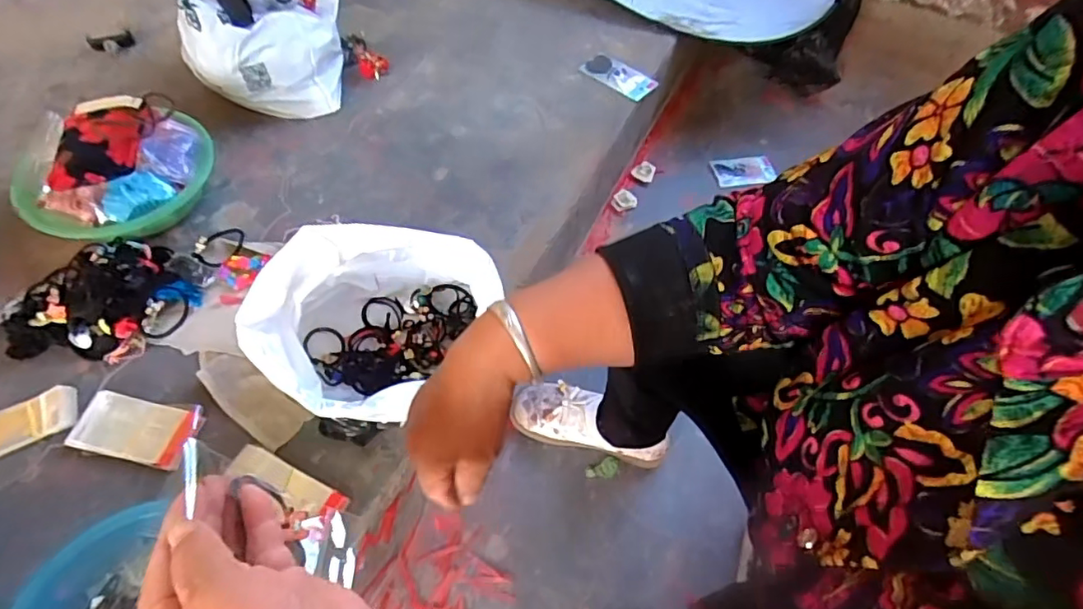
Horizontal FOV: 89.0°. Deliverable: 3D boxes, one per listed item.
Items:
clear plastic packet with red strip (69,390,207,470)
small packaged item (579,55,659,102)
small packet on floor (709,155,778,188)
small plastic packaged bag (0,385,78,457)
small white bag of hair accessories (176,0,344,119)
[{"bbox_3d":[-0.453,0.139,0.620,0.124,0.028,0.070,10,58,2],"label":"clear plastic packet with red strip"},{"bbox_3d":[0.148,-0.431,1.031,0.132,0.009,0.077,31,61,15],"label":"small packaged item"},{"bbox_3d":[0.439,-0.294,1.206,0.135,0.010,0.076,-10,59,-10],"label":"small packet on floor"},{"bbox_3d":[-0.592,0.137,0.615,0.129,0.015,0.056,-25,63,-18],"label":"small plastic packaged bag"},{"bbox_3d":[-0.454,-0.502,0.925,0.204,0.192,0.323,-3,58,-6],"label":"small white bag of hair accessories"}]

